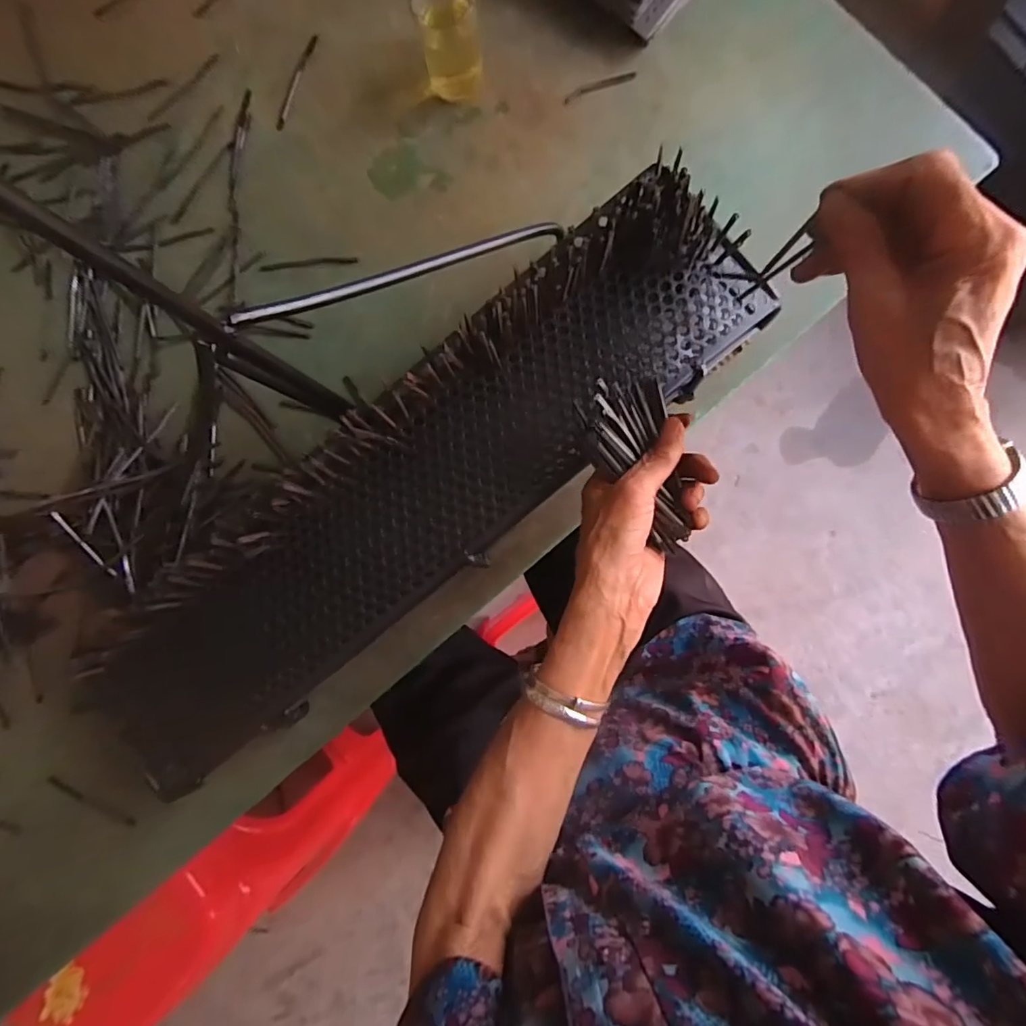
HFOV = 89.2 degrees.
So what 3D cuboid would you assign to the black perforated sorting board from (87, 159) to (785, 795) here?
[{"bbox_3d":[-0.085,-0.012,0.397,0.619,0.062,0.147,-39,85,3],"label":"black perforated sorting board"}]

